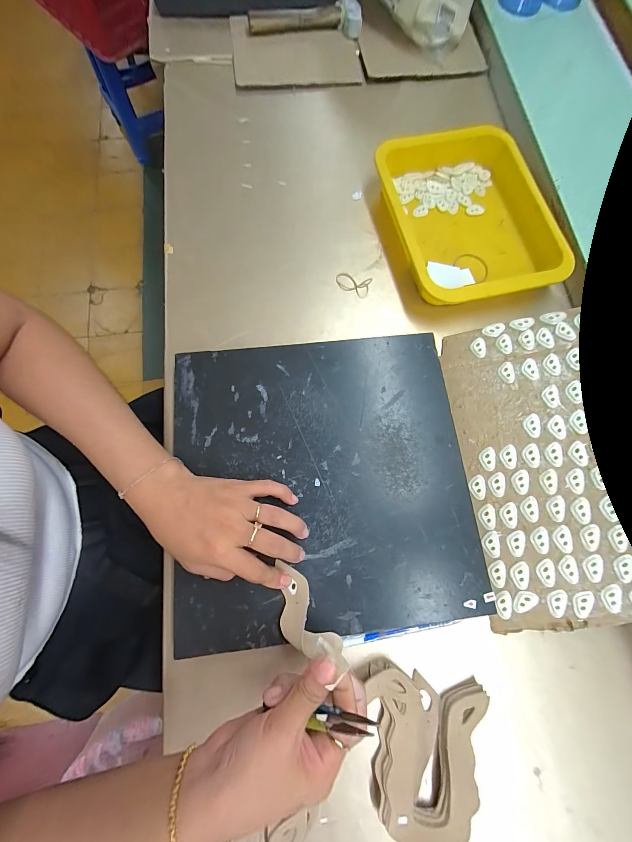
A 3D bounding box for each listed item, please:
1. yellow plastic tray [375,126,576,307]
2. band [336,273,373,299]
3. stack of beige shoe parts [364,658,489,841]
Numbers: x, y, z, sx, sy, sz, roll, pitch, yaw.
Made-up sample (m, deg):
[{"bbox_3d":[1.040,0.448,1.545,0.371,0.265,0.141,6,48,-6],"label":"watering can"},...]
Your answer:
[{"bbox_3d":[0.202,-0.273,0.420,0.207,0.045,0.257,-14,76,-5],"label":"yellow plastic tray"},{"bbox_3d":[0.048,-0.180,0.404,0.048,0.012,0.024,29,77,6],"label":"band"},{"bbox_3d":[0.094,0.297,0.281,0.106,0.017,0.123,9,75,1],"label":"stack of beige shoe parts"}]

